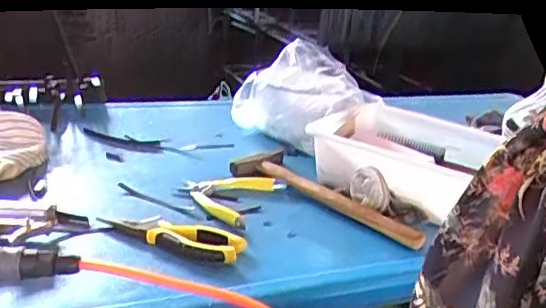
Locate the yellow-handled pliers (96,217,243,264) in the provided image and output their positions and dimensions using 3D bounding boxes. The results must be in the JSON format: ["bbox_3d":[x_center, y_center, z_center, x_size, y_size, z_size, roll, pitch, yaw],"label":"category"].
[{"bbox_3d":[-0.106,0.082,0.618,0.157,0.013,0.058,13,22,27],"label":"yellow-handled pliers"}]

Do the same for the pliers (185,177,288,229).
[{"bbox_3d":[-0.056,0.048,0.710,0.103,0.013,0.123,11,21,23],"label":"pliers"}]

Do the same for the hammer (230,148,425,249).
[{"bbox_3d":[0.077,0.049,0.747,0.279,0.018,0.091,18,24,36],"label":"hammer"}]

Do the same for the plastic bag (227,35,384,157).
[{"bbox_3d":[0.058,-0.095,0.939,0.198,0.127,0.181,18,24,31],"label":"plastic bag"}]

